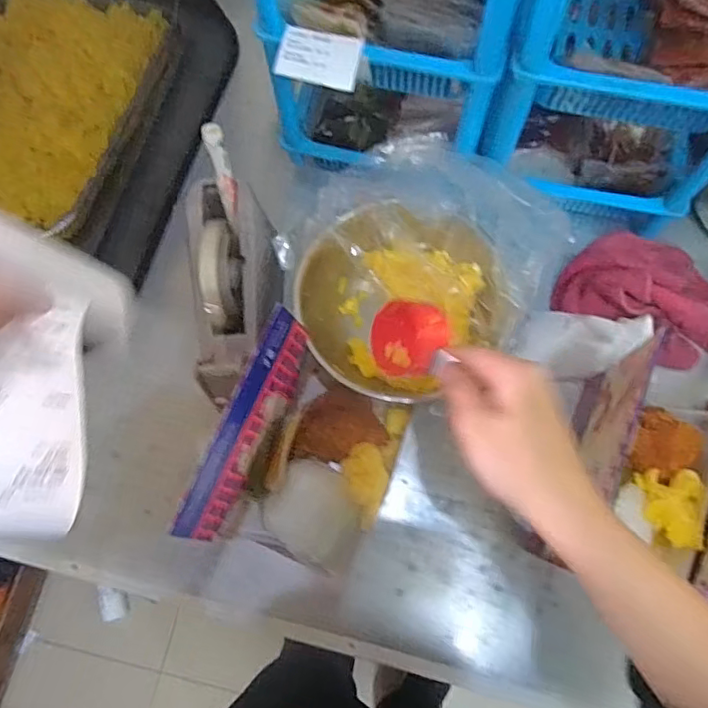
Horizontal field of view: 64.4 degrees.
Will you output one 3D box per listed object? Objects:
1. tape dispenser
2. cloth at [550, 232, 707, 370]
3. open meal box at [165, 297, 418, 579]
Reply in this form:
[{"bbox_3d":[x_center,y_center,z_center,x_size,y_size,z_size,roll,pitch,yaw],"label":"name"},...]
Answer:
[{"bbox_3d":[-0.112,-0.073,0.496,0.084,0.088,0.221,0,86,2],"label":"tape dispenser"},{"bbox_3d":[0.307,-0.055,0.547,0.199,0.052,0.114,22,75,8],"label":"cloth"},{"bbox_3d":[-0.032,0.088,0.460,0.118,0.164,0.165,22,75,8],"label":"open meal box"}]

